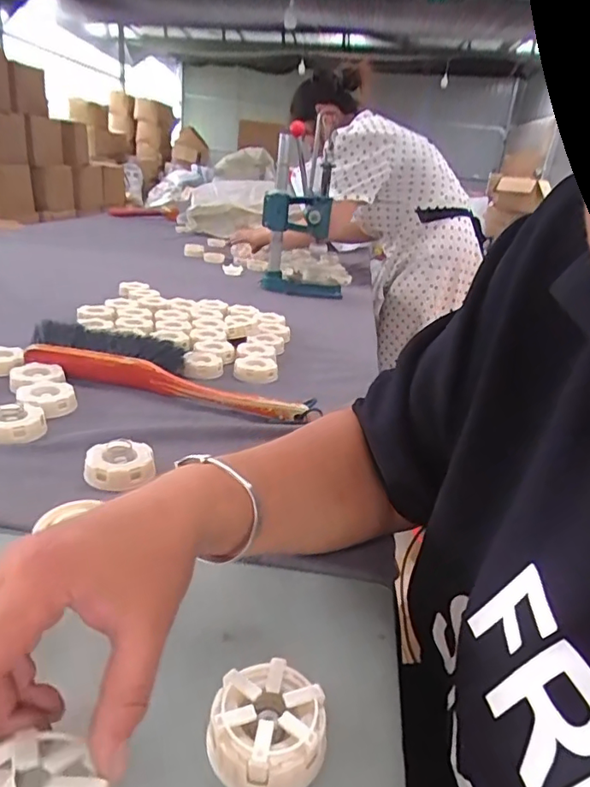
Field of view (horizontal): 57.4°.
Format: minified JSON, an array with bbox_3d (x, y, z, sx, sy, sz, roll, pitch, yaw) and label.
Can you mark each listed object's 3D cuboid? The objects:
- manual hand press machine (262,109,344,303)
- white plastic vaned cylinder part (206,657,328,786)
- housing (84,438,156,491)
[{"bbox_3d":[0.027,-0.415,1.240,0.191,0.359,0.092,1,23,-15],"label":"manual hand press machine"},{"bbox_3d":[-0.015,0.178,0.290,0.059,0.025,0.060,6,24,-3],"label":"white plastic vaned cylinder part"},{"bbox_3d":[-0.167,0.066,0.518,0.060,0.023,0.060,2,24,-11],"label":"housing"}]

